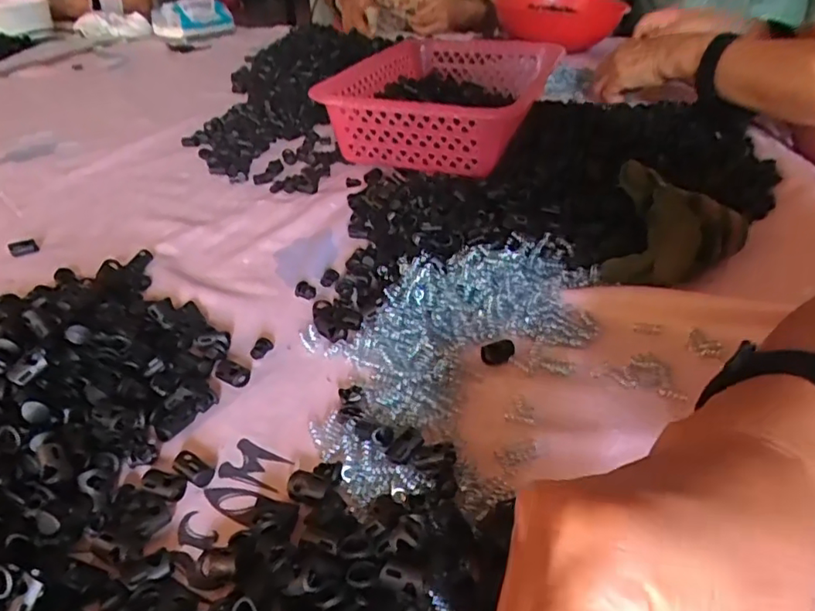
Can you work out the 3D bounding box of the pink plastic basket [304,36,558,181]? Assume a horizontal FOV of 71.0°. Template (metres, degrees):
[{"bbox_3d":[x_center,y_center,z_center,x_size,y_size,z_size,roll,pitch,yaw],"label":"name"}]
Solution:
[{"bbox_3d":[0.055,-0.249,0.681,0.193,0.081,0.354,15,36,18],"label":"pink plastic basket"}]

